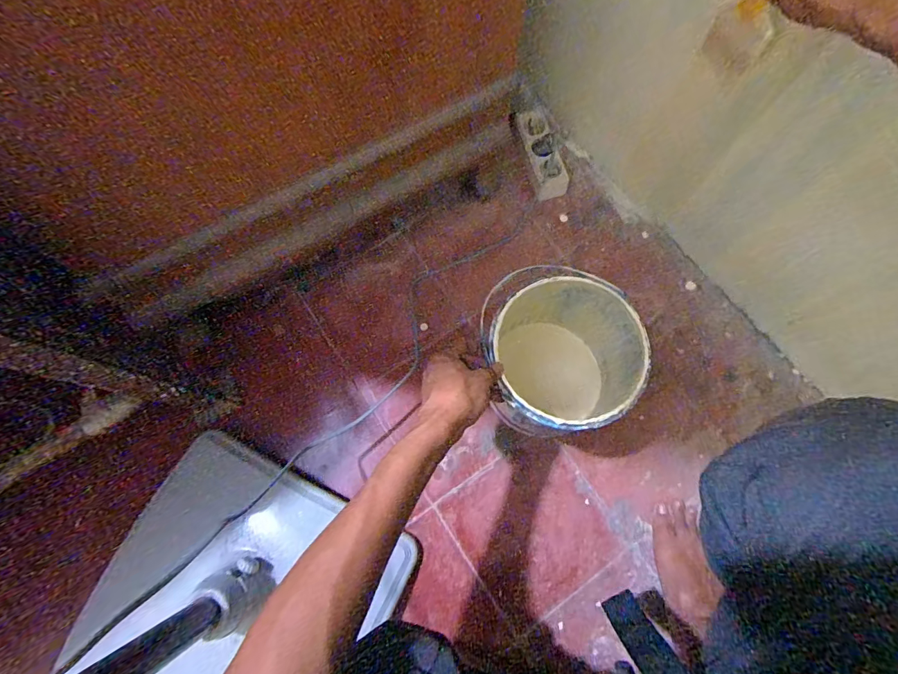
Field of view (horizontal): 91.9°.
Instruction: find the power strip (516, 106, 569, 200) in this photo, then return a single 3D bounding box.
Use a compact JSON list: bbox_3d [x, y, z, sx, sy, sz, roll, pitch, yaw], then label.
[{"bbox_3d":[0.155,-0.304,0.716,0.050,0.028,0.147,-19,90,-5],"label":"power strip"}]

